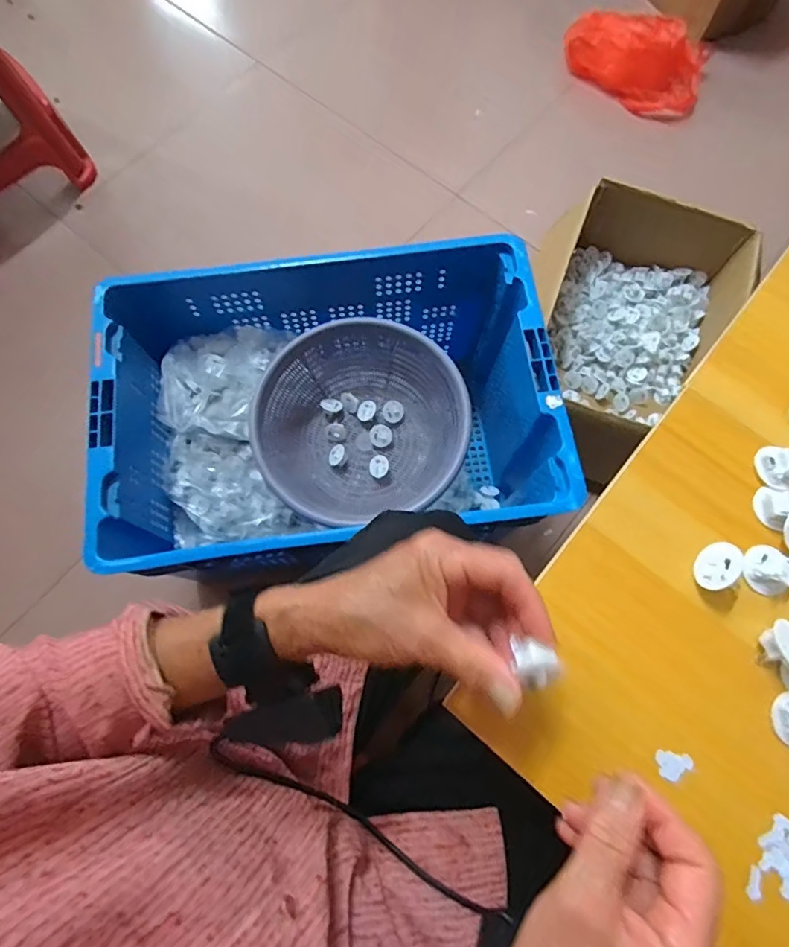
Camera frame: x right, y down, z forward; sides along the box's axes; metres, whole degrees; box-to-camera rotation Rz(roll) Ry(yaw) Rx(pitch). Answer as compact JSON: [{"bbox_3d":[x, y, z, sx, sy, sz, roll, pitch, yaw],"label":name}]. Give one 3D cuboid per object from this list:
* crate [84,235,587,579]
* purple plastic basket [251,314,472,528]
[{"bbox_3d":[-0.087,-0.073,0.797,0.571,0.282,0.393,-7,73,-2],"label":"crate"},{"bbox_3d":[-0.045,-0.058,0.771,0.288,0.127,0.256,37,77,11],"label":"purple plastic basket"}]

